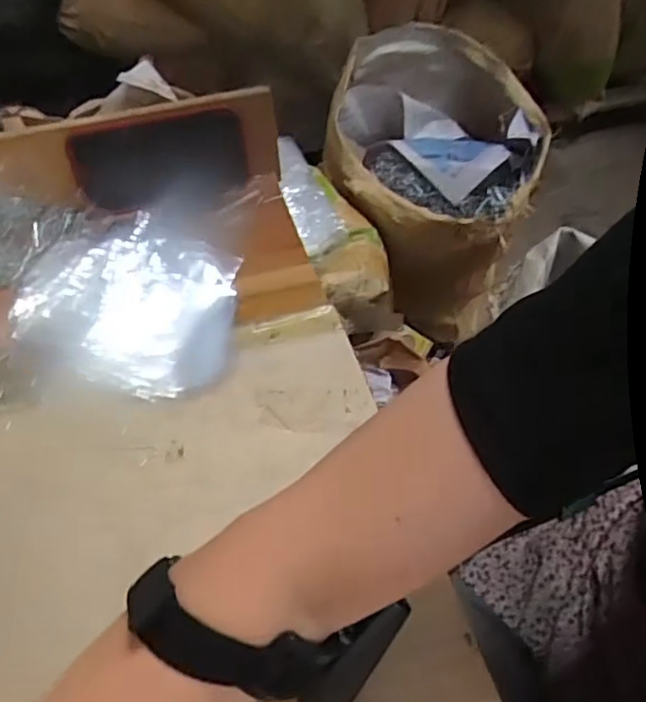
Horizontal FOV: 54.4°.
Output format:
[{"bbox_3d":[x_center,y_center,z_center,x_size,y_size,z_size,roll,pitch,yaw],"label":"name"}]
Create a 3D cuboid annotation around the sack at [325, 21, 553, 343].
[{"bbox_3d":[0.165,-0.232,1.002,0.297,0.410,0.339,10,51,10],"label":"sack"}]

